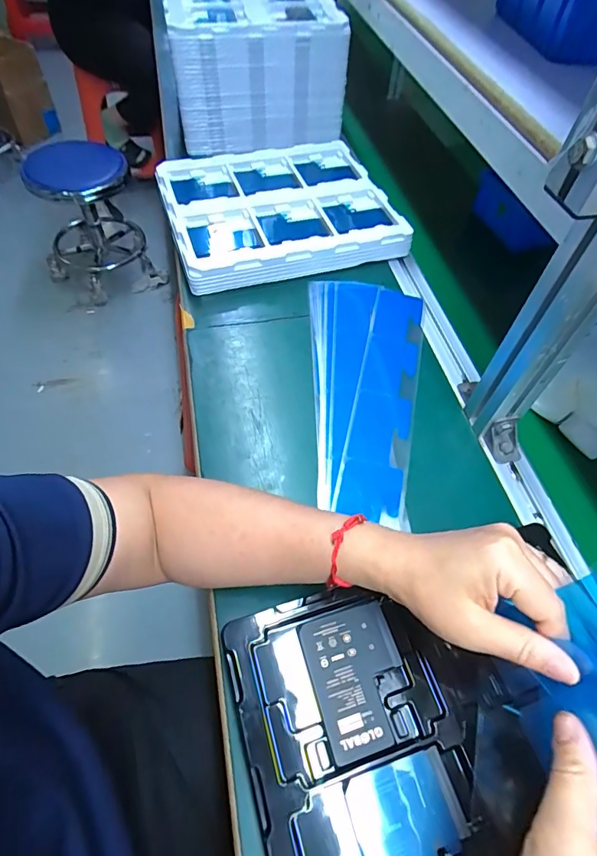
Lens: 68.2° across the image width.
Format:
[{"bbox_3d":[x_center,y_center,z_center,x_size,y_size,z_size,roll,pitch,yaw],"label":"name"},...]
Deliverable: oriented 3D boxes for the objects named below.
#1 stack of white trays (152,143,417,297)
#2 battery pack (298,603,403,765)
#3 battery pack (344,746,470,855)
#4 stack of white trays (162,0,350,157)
[{"bbox_3d":[-0.033,-0.331,0.671,0.322,0.053,0.276,-11,58,-12],"label":"stack of white trays"},{"bbox_3d":[0.044,0.178,0.316,0.065,0.004,0.087,-12,58,-12],"label":"battery pack"},{"bbox_3d":[0.073,0.256,0.266,0.066,0.005,0.088,-12,58,-12],"label":"battery pack"},{"bbox_3d":[-0.078,-0.630,0.764,0.273,0.166,0.256,-8,58,-10],"label":"stack of white trays"}]

